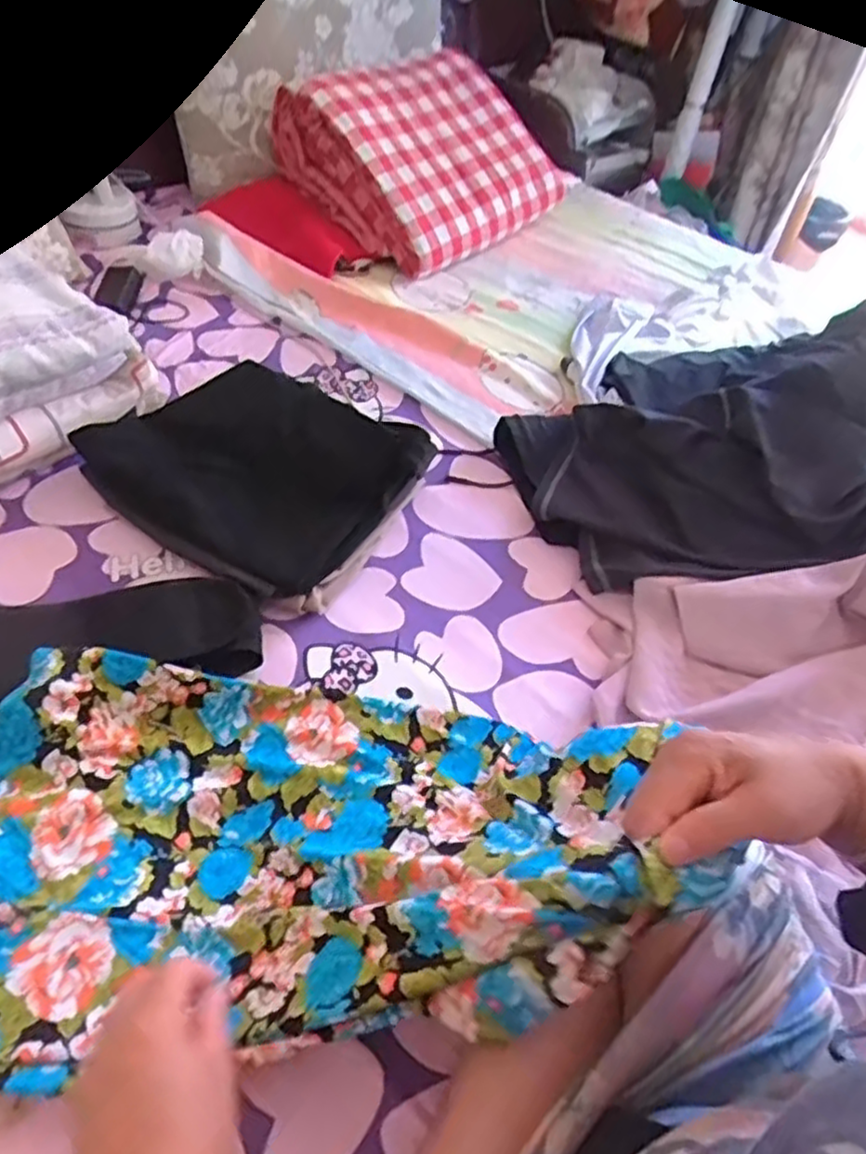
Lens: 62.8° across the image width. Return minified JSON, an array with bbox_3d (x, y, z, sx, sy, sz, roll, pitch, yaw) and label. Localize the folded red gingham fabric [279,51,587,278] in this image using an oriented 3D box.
[{"bbox_3d":[-0.004,-0.842,1.444,0.412,0.152,0.544,50,55,-10],"label":"folded red gingham fabric"}]

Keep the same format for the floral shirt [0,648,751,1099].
[{"bbox_3d":[-0.132,0.146,0.490,0.534,0.243,0.289,2,48,-4],"label":"floral shirt"}]

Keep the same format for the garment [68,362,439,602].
[{"bbox_3d":[-0.204,-0.127,0.819,0.324,0.096,0.256,30,52,20],"label":"garment"}]

